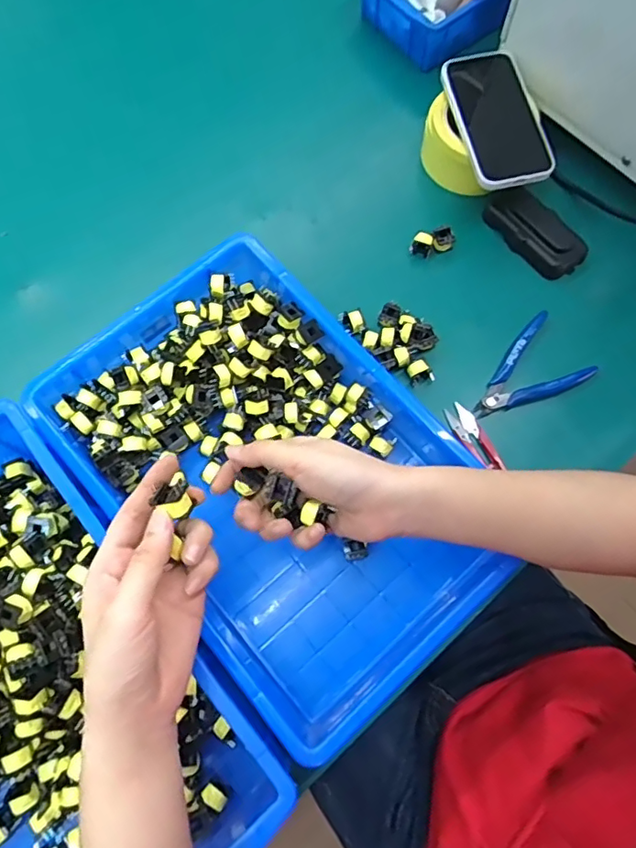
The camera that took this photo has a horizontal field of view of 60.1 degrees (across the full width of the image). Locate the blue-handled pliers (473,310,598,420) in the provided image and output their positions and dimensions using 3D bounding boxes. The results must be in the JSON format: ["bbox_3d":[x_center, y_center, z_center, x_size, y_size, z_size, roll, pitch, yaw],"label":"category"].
[{"bbox_3d":[0.193,-0.043,0.510,0.113,0.010,0.074,-38,77,-11],"label":"blue-handled pliers"}]

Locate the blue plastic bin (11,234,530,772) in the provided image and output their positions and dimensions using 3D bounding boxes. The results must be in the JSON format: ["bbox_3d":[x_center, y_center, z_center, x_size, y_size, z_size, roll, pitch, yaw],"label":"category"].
[{"bbox_3d":[-0.035,0.040,0.453,0.246,0.066,0.376,-37,79,-10],"label":"blue plastic bin"}]

